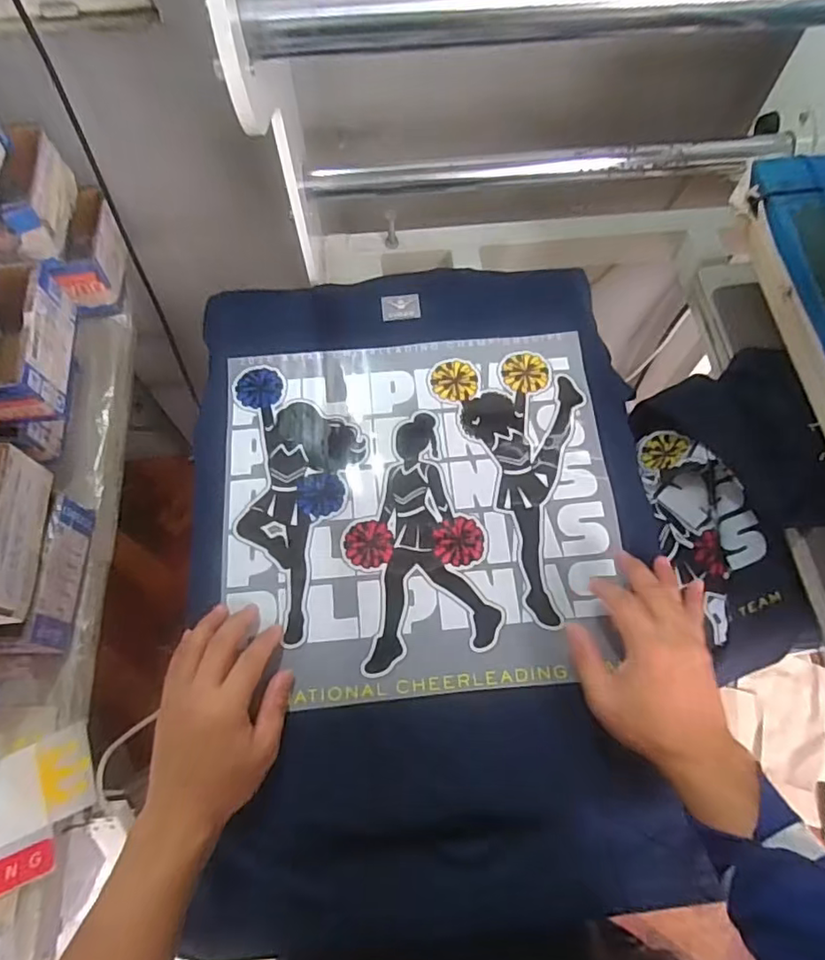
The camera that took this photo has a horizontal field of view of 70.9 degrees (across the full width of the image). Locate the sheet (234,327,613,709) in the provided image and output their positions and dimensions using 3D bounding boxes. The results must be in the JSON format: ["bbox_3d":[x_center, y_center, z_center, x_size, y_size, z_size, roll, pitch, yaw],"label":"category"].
[{"bbox_3d":[0.007,0.017,0.539,0.351,0.006,0.341,-5,67,-2],"label":"sheet"}]

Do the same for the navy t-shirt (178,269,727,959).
[{"bbox_3d":[0.011,0.044,0.534,0.411,0.028,0.597,-3,67,-1],"label":"navy t-shirt"}]

